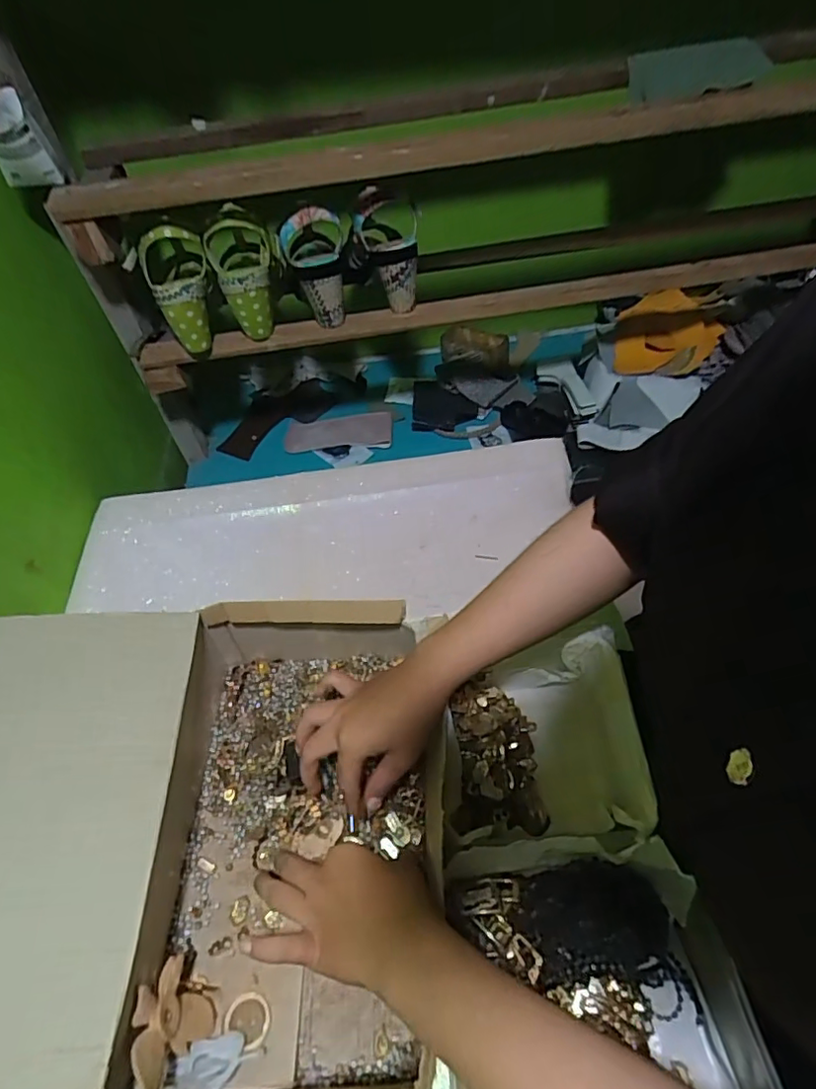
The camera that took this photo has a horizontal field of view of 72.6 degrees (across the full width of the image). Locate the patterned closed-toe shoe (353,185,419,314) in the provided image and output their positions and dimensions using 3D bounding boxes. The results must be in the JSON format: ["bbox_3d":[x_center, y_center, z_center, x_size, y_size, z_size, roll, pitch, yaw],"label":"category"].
[{"bbox_3d":[-0.026,-0.381,0.725,0.076,0.147,0.083,-7,51,1],"label":"patterned closed-toe shoe"}]

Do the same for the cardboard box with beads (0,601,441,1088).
[{"bbox_3d":[-0.177,0.205,0.417,0.352,0.148,0.326,-5,51,2],"label":"cardboard box with beads"}]

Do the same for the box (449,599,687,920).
[{"bbox_3d":[0.117,0.180,0.471,0.177,0.088,0.205,-2,51,5],"label":"box"}]

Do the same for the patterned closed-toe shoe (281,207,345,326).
[{"bbox_3d":[-0.116,-0.355,0.715,0.078,0.136,0.072,-15,51,-6],"label":"patterned closed-toe shoe"}]

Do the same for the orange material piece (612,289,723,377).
[{"bbox_3d":[0.439,-0.357,0.928,0.169,0.034,0.166,8,76,9],"label":"orange material piece"}]

